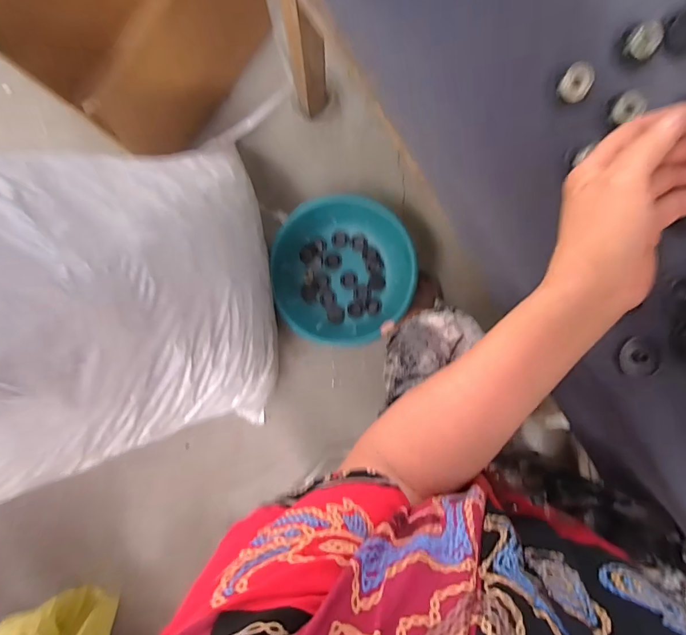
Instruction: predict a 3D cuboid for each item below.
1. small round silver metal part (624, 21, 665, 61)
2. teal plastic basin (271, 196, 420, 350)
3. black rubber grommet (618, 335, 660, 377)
[{"bbox_3d":[0.234,-0.214,0.318,0.020,0.017,0.024,-43,92,-1],"label":"small round silver metal part"},{"bbox_3d":[-0.003,-0.085,0.760,0.252,0.098,0.241,0,90,-2],"label":"teal plastic basin"},{"bbox_3d":[0.237,0.031,0.328,0.026,0.011,0.031,-5,90,-2],"label":"black rubber grommet"}]

